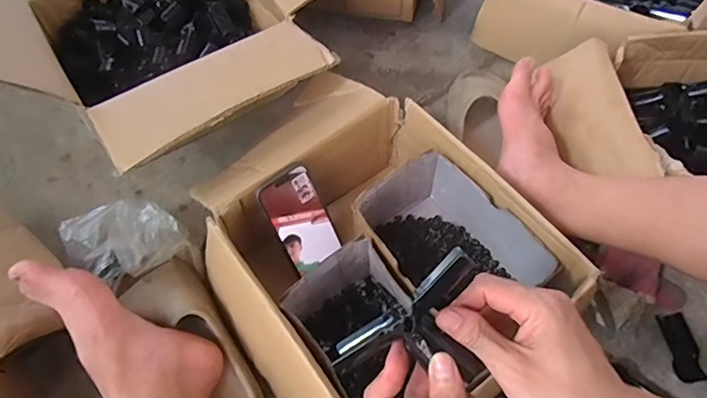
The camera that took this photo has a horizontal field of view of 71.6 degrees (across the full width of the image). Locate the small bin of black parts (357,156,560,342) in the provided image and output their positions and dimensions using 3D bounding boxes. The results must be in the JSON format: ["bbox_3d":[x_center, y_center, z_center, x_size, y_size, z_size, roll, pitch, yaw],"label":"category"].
[{"bbox_3d":[0.105,0.061,0.597,0.145,0.100,0.199,-34,64,-20],"label":"small bin of black parts"}]

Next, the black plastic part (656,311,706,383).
[{"bbox_3d":[0.397,0.178,0.591,0.038,0.009,0.079,-4,57,-3],"label":"black plastic part"}]

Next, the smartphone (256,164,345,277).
[{"bbox_3d":[-0.063,0.026,0.594,0.068,0.130,0.005,-38,33,-20],"label":"smartphone"}]

